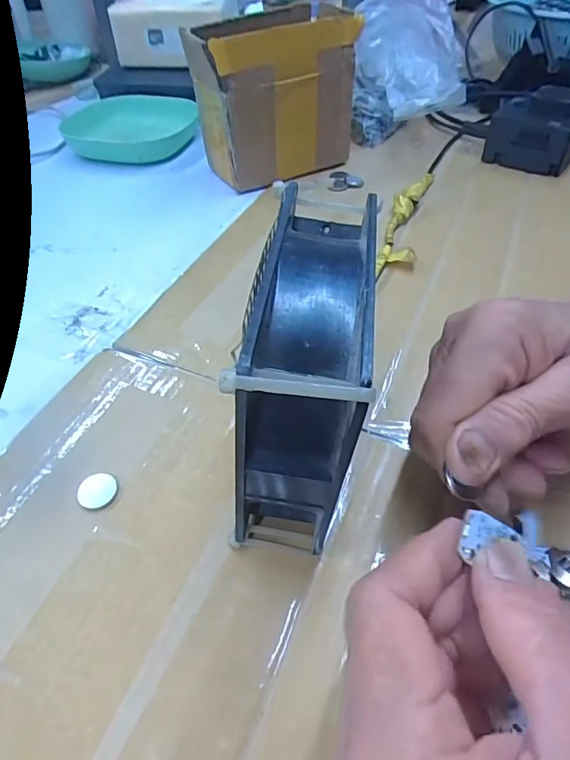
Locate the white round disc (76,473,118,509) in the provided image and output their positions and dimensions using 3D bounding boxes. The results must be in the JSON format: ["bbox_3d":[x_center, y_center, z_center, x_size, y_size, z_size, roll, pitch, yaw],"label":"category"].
[{"bbox_3d":[-0.096,0.056,0.245,0.019,0.004,0.019,-1,47,1],"label":"white round disc"}]

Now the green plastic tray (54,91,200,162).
[{"bbox_3d":[-0.172,-0.283,0.540,0.144,0.034,0.151,-8,47,-5],"label":"green plastic tray"}]

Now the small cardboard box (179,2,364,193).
[{"bbox_3d":[-0.012,-0.254,0.445,0.130,0.133,0.080,-24,51,-20],"label":"small cardboard box"}]

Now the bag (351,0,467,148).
[{"bbox_3d":[0.125,-0.317,0.497,0.107,0.128,0.095,6,47,8],"label":"bag"}]

